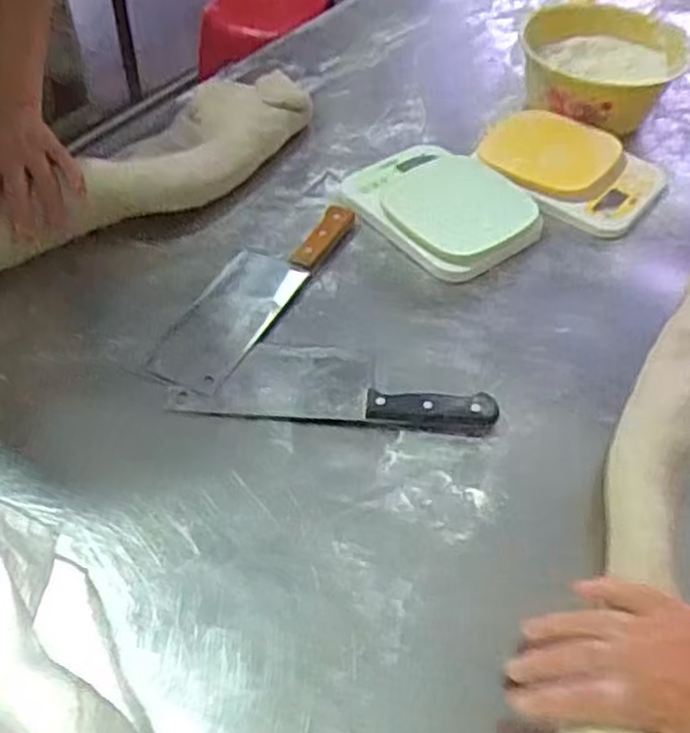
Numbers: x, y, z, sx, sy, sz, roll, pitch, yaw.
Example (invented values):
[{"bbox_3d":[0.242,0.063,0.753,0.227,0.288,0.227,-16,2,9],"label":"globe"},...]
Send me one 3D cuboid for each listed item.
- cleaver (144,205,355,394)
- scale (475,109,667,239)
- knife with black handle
[{"bbox_3d":[-0.088,-0.082,0.750,0.079,0.018,0.276,24,53,17],"label":"cleaver"},{"bbox_3d":[0.259,-0.234,0.861,0.196,0.031,0.152,33,56,23],"label":"scale"},{"bbox_3d":[-0.009,0.011,0.659,0.269,0.023,0.076,5,50,2],"label":"knife with black handle"}]

